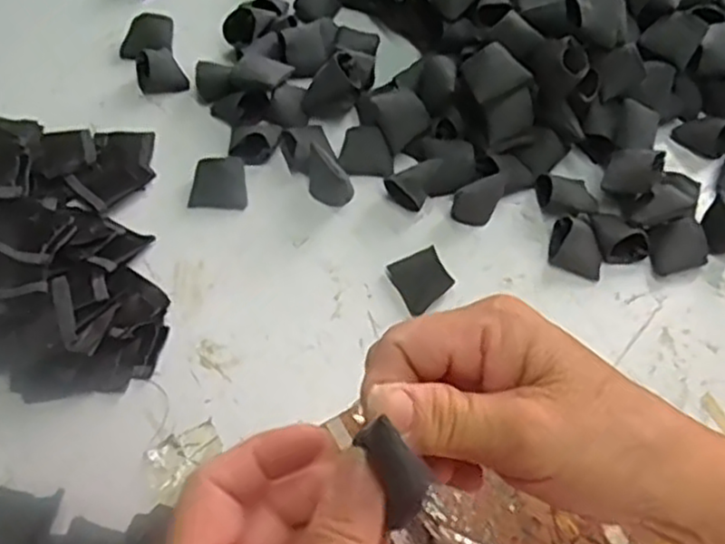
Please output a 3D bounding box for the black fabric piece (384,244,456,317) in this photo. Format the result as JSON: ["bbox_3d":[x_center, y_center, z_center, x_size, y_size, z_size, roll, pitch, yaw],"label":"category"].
[{"bbox_3d":[0.040,0.004,0.494,0.034,0.015,0.038,-26,64,-15],"label":"black fabric piece"}]

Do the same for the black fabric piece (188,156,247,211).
[{"bbox_3d":[-0.107,-0.065,0.533,0.041,0.021,0.035,-4,61,-4],"label":"black fabric piece"}]

